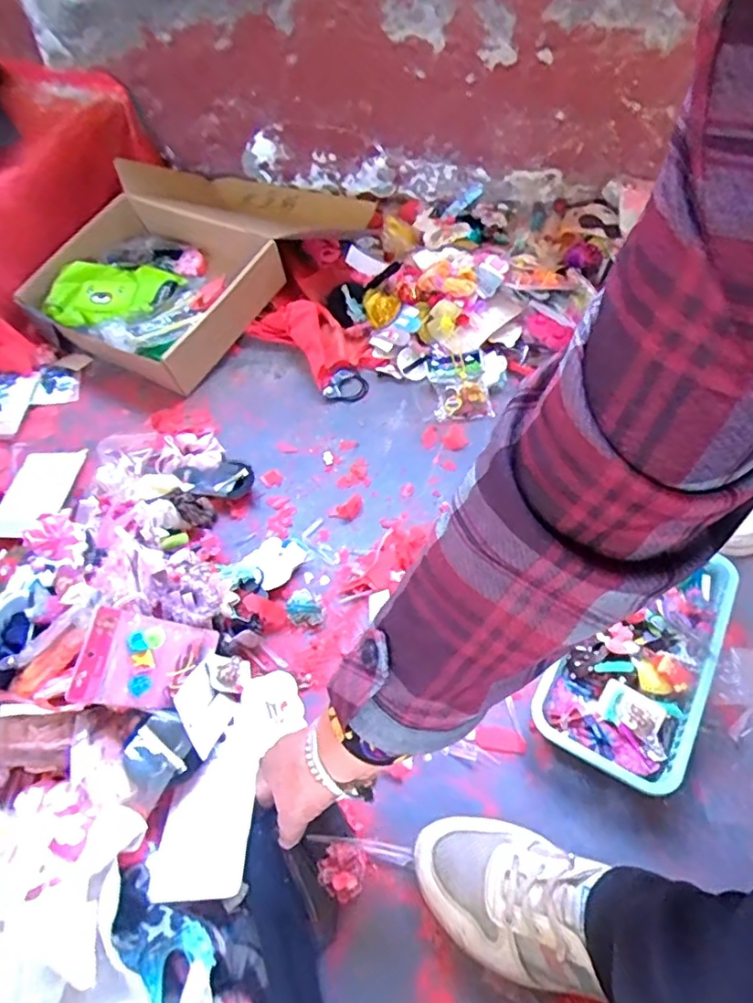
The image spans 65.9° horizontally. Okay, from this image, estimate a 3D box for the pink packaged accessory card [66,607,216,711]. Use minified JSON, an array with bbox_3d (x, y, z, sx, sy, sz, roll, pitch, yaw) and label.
[{"bbox_3d":[-0.208,0.146,0.530,0.015,0.125,0.079,-4,69,39],"label":"pink packaged accessory card"}]

